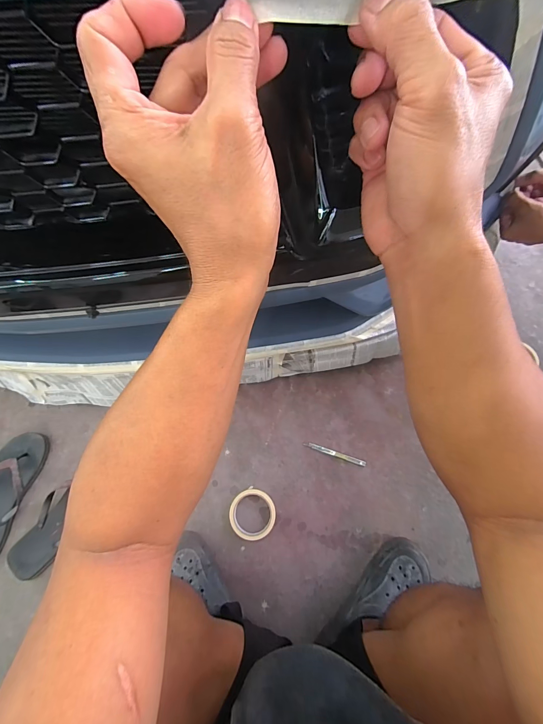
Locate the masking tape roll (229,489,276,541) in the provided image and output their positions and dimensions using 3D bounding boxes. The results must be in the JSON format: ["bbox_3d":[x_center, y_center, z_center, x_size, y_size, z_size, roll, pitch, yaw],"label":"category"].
[{"bbox_3d":[-0.040,0.324,0.666,0.097,0.022,0.098,0,72,1],"label":"masking tape roll"}]

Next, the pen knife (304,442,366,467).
[{"bbox_3d":[0.144,0.209,0.709,0.141,0.005,0.013,17,73,6],"label":"pen knife"}]

